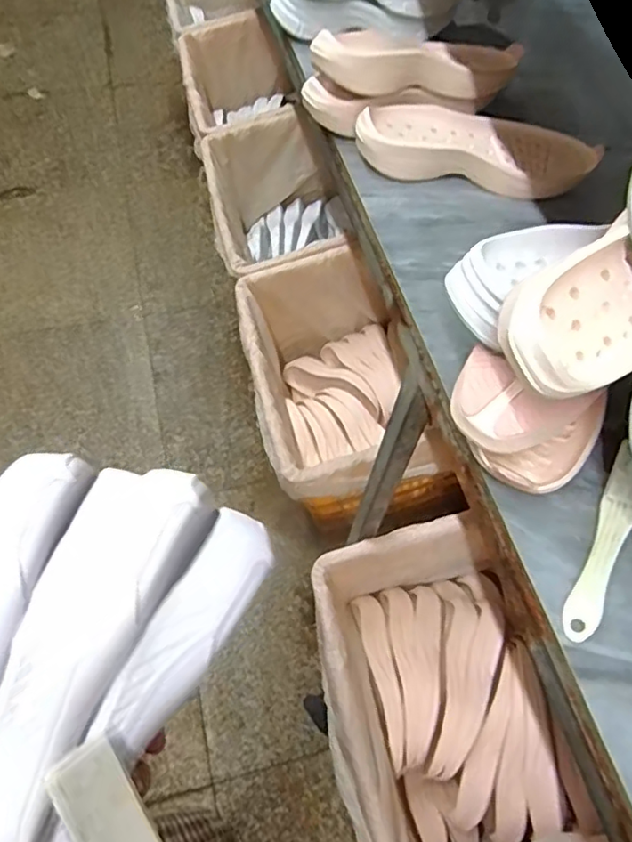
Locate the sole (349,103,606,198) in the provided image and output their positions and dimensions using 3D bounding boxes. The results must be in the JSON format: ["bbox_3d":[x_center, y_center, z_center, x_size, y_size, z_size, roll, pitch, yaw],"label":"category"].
[{"bbox_3d":[0.177,-0.303,0.651,0.259,0.035,0.110,14,59,5],"label":"sole"}]

